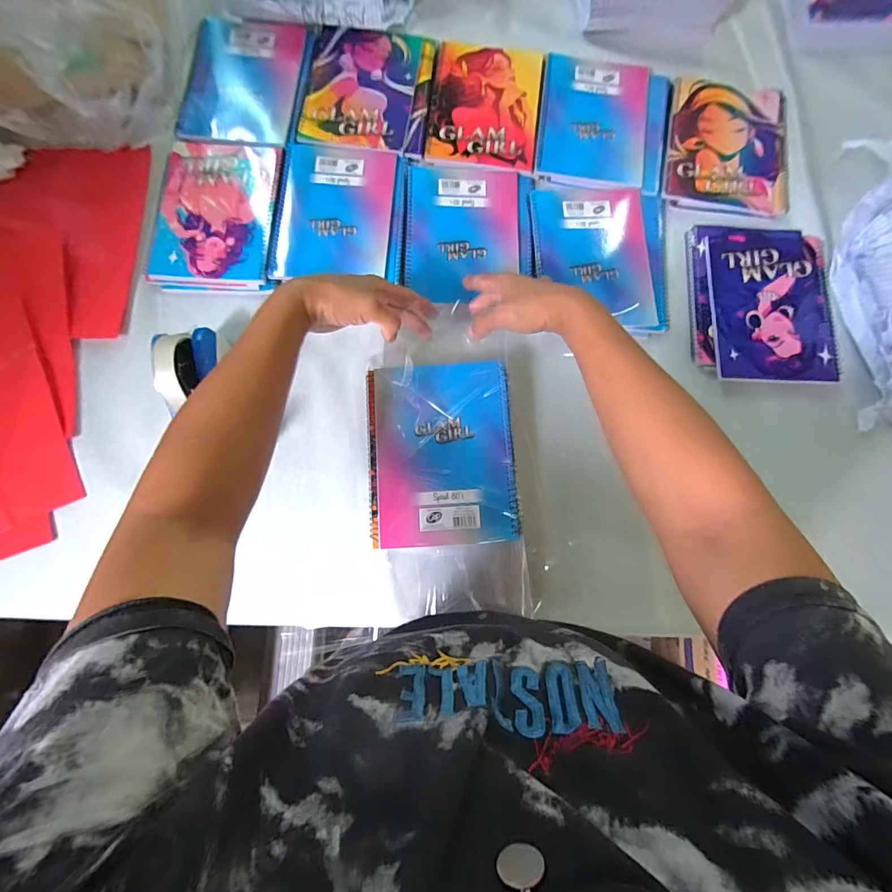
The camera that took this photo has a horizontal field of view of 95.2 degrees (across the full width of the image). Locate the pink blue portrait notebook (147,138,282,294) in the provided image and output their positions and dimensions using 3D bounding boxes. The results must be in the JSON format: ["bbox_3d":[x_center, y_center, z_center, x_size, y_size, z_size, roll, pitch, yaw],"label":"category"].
[{"bbox_3d":[-0.300,-0.307,0.532,0.149,0.007,0.205,4,80,0],"label":"pink blue portrait notebook"}]

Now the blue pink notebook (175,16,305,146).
[{"bbox_3d":[-0.288,-0.509,0.575,0.159,0.019,0.203,4,80,0],"label":"blue pink notebook"}]

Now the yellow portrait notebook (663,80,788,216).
[{"bbox_3d":[0.393,-0.416,0.563,0.167,0.009,0.207,6,80,0],"label":"yellow portrait notebook"}]

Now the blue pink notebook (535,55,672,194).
[{"bbox_3d":[0.220,-0.455,0.570,0.174,0.009,0.204,10,80,1],"label":"blue pink notebook"}]

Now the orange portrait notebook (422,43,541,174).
[{"bbox_3d":[0.056,-0.478,0.569,0.149,0.006,0.198,7,80,0],"label":"orange portrait notebook"}]

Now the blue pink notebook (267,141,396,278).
[{"bbox_3d":[-0.146,-0.309,0.534,0.149,0.007,0.191,3,80,0],"label":"blue pink notebook"}]

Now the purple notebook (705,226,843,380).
[{"bbox_3d":[0.416,-0.184,0.522,0.146,0.009,0.211,1,80,-1],"label":"purple notebook"}]

